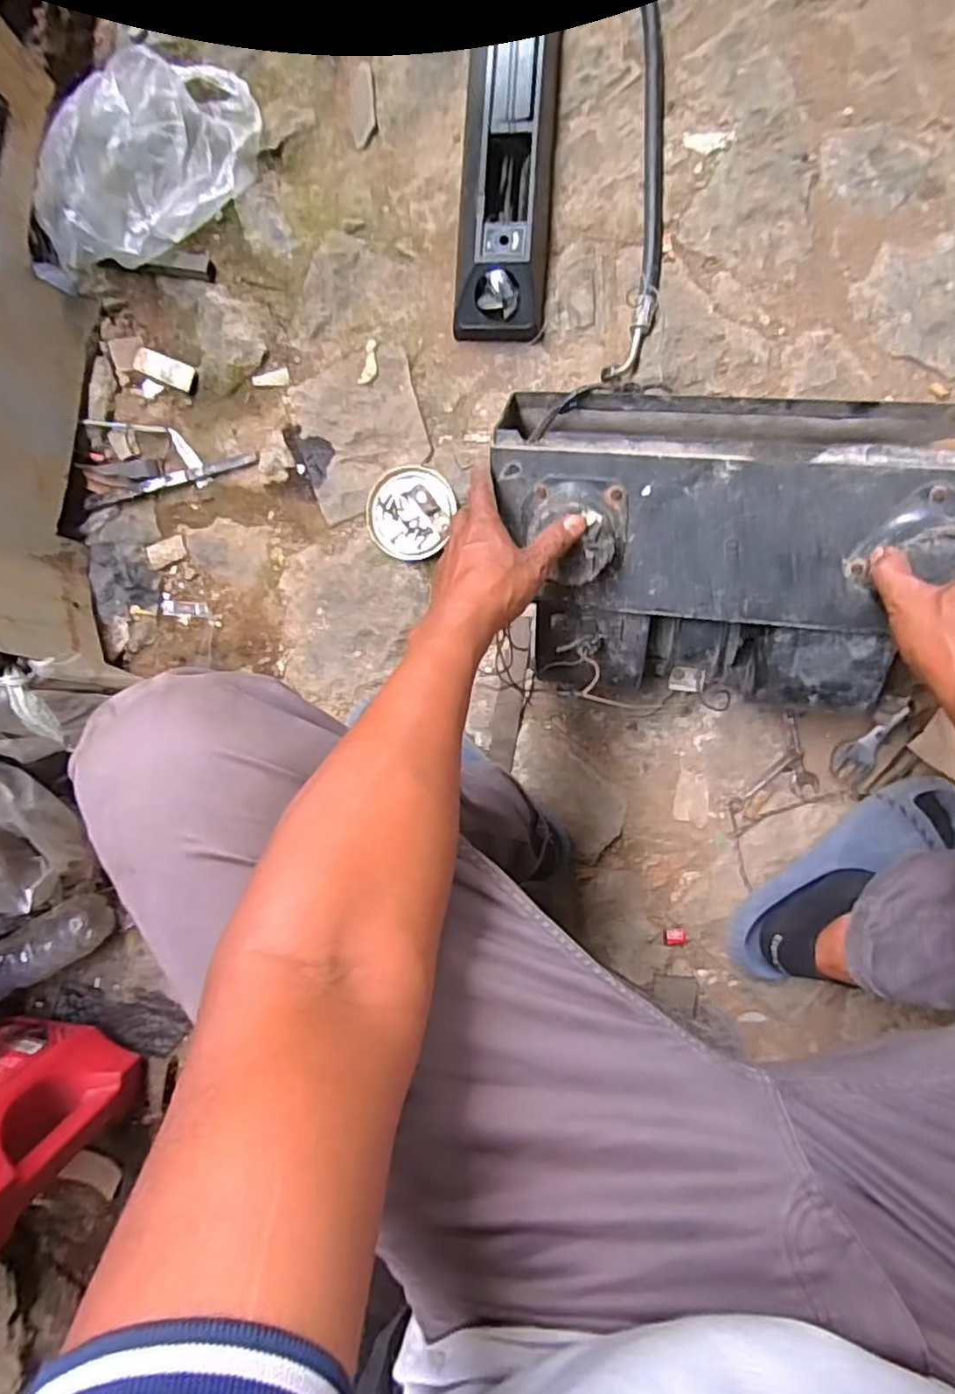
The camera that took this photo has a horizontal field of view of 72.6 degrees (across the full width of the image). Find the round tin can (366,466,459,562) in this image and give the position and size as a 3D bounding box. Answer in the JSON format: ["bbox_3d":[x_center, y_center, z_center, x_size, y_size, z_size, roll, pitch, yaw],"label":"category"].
[{"bbox_3d":[-0.080,-0.216,0.761,0.101,0.020,0.104,0,92,5],"label":"round tin can"}]

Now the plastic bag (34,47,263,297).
[{"bbox_3d":[-0.393,-0.609,0.744,0.148,0.120,0.324,43,95,3],"label":"plastic bag"}]

